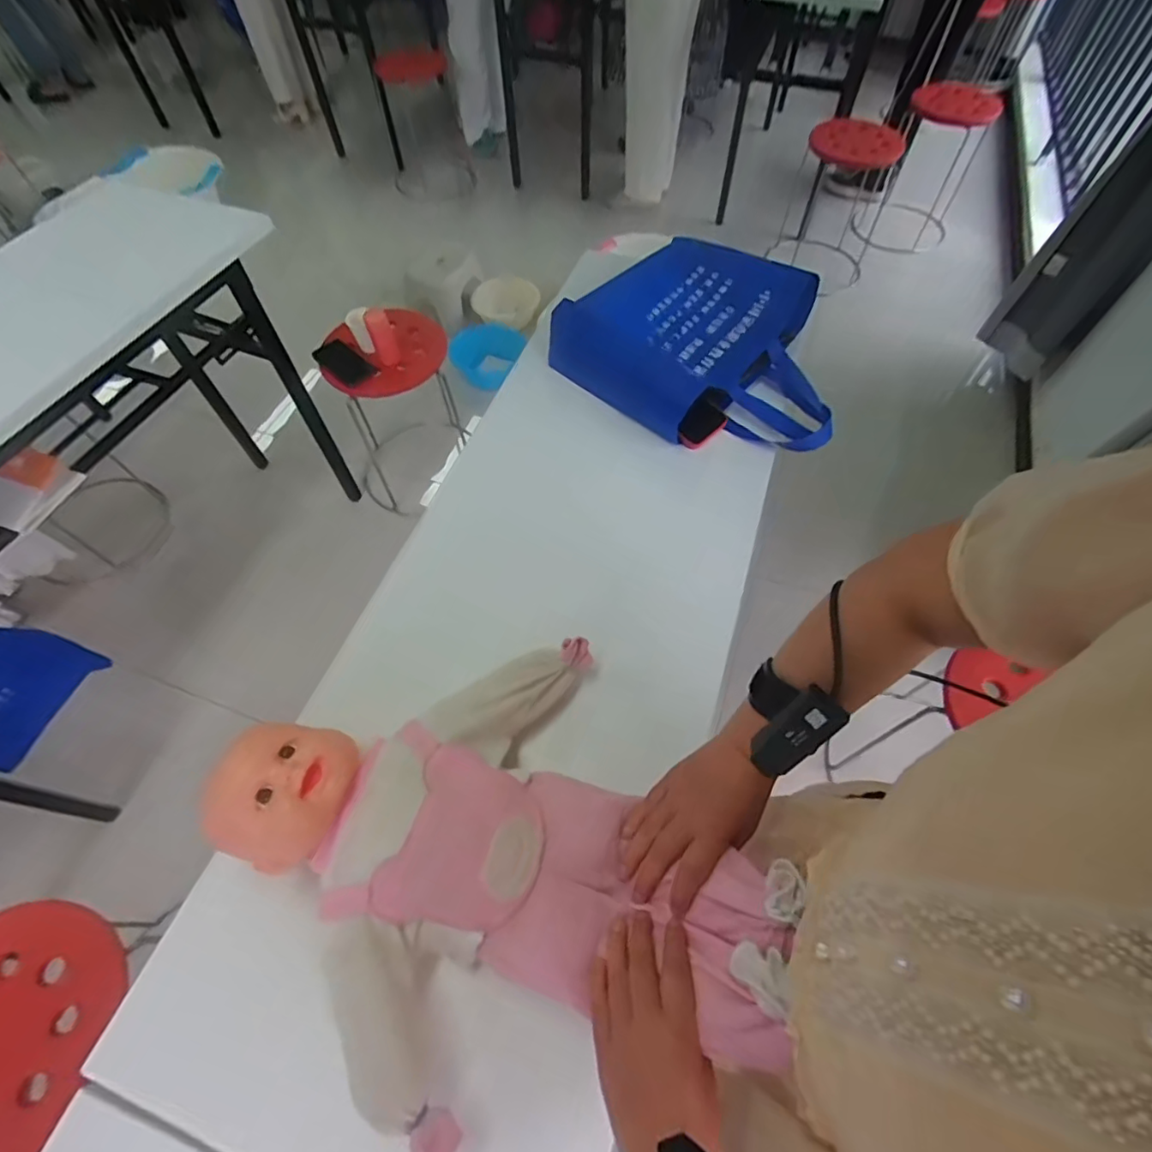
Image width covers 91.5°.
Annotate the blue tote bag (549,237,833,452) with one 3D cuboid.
[{"bbox_3d":[0.197,-0.325,0.797,0.378,0.089,0.294,38,67,21],"label":"blue tote bag"}]

